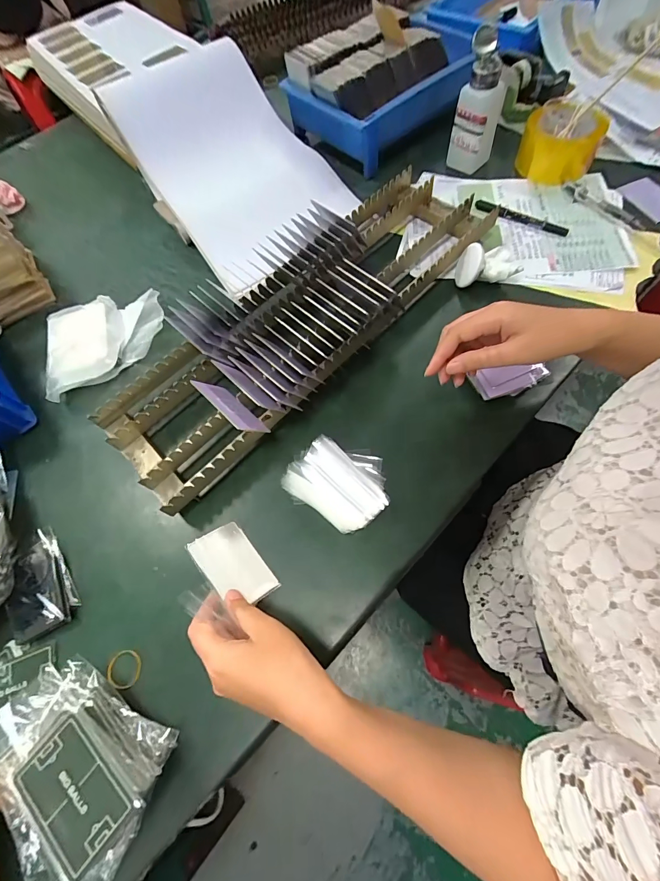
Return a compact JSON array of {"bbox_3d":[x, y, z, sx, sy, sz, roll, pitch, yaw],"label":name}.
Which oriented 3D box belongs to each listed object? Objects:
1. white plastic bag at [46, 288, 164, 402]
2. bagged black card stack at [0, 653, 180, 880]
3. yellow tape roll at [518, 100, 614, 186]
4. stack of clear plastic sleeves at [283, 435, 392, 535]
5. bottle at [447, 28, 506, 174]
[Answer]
[{"bbox_3d":[-0.305,-0.138,0.506,0.159,0.032,0.159,-18,64,-2],"label":"white plastic bag"},{"bbox_3d":[-0.209,0.261,0.302,0.150,0.064,0.107,28,72,17],"label":"bagged black card stack"},{"bbox_3d":[0.351,-0.454,0.568,0.107,0.067,0.107,-2,65,5],"label":"yellow tape roll"},{"bbox_3d":[0.011,0.044,0.408,0.106,0.034,0.090,30,72,18],"label":"stack of clear plastic sleeves"},{"bbox_3d":[0.221,-0.490,0.548,0.062,0.140,0.057,22,71,15],"label":"bottle"}]

